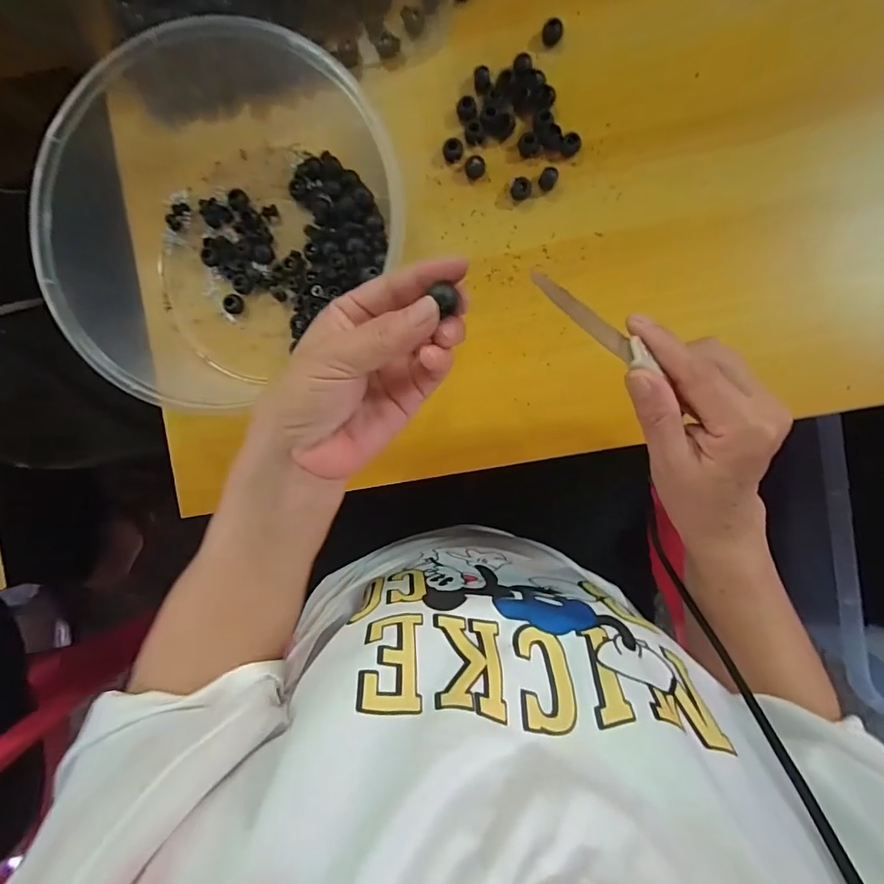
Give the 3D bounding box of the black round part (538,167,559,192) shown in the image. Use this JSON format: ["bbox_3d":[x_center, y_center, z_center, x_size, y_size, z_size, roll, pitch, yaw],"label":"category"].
[{"bbox_3d":[0.078,-0.194,0.348,0.012,0.008,0.014,22,93,3],"label":"black round part"}]

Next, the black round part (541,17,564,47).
[{"bbox_3d":[0.081,-0.304,0.349,0.015,0.011,0.012,36,94,2],"label":"black round part"}]

